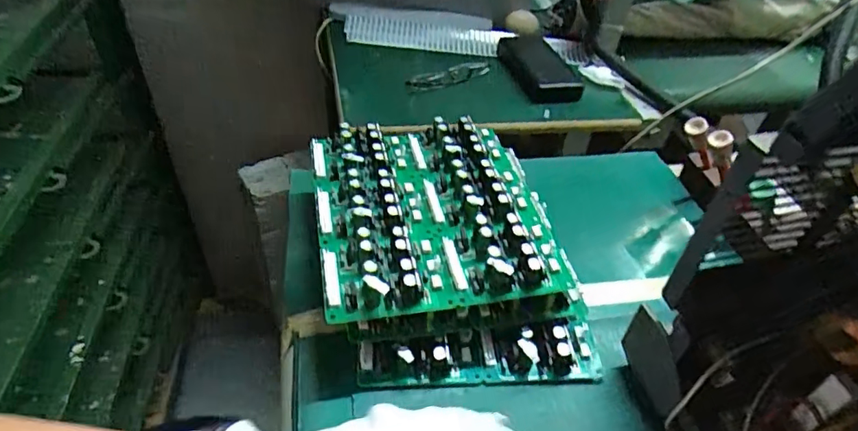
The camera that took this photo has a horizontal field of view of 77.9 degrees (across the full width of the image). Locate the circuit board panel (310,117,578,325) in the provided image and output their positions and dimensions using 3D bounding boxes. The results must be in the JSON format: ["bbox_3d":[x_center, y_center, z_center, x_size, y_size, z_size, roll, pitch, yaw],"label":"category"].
[{"bbox_3d":[0.005,-0.010,0.428,0.185,0.030,0.195,-6,43,-11],"label":"circuit board panel"}]

